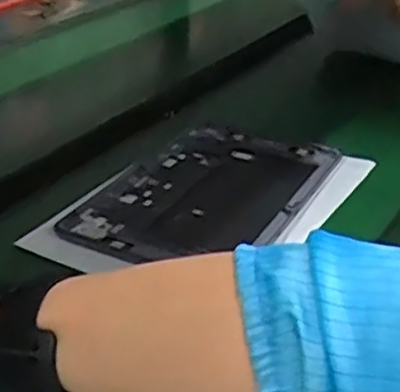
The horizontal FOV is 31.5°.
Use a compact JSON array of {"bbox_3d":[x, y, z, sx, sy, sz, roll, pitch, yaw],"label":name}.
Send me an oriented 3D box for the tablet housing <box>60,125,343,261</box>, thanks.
[{"bbox_3d":[0.007,-0.004,0.660,0.173,0.014,0.253,15,34,23],"label":"tablet housing"}]

